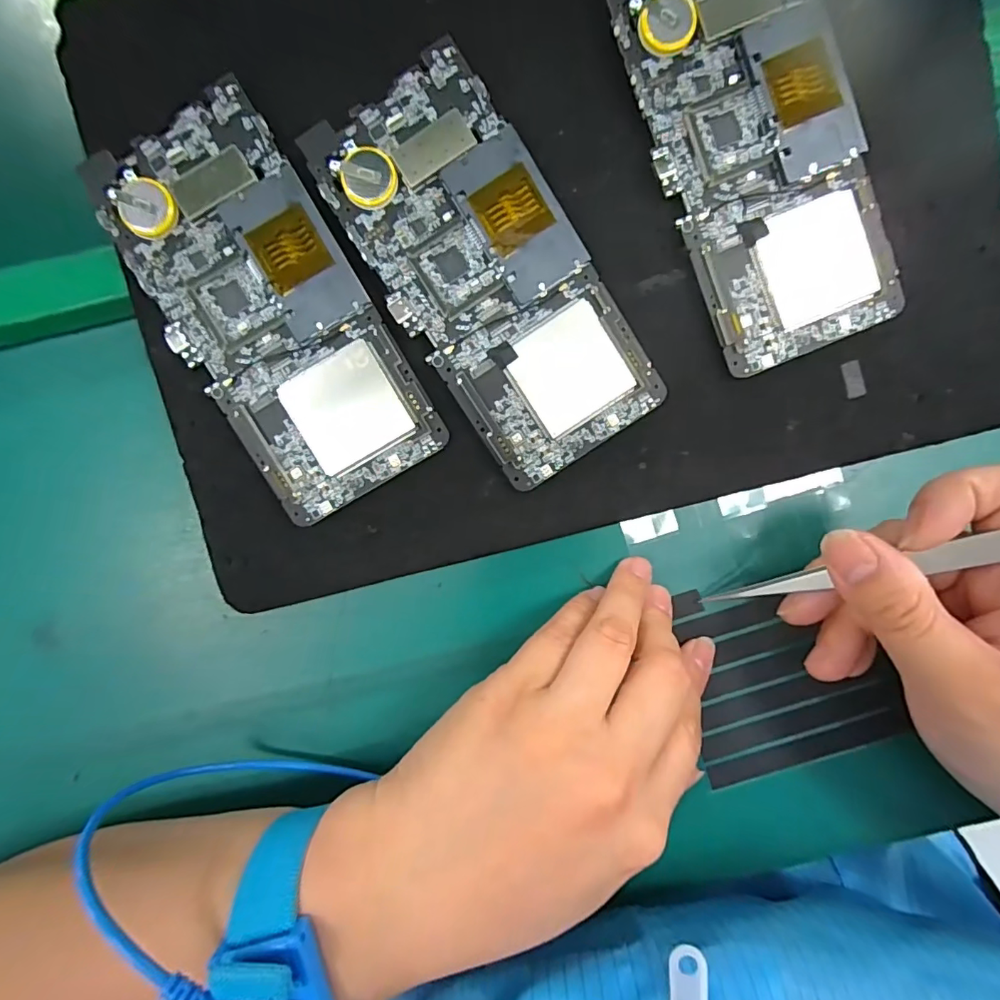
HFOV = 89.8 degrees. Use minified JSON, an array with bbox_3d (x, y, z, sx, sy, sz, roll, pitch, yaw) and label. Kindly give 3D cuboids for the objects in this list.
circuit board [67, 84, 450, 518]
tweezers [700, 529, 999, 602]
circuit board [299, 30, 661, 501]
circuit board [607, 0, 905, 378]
[{"bbox_3d":[-0.089,-0.070,0.195,0.072,0.005,0.151,-31,97,3],"label":"circuit board"},{"bbox_3d":[0.133,0.024,0.175,0.122,0.006,0.011,-23,86,39],"label":"tweezers"},{"bbox_3d":[-0.004,-0.085,0.194,0.073,0.005,0.153,-34,97,3],"label":"circuit board"},{"bbox_3d":[0.099,-0.132,0.191,0.075,0.005,0.153,-20,98,2],"label":"circuit board"}]

